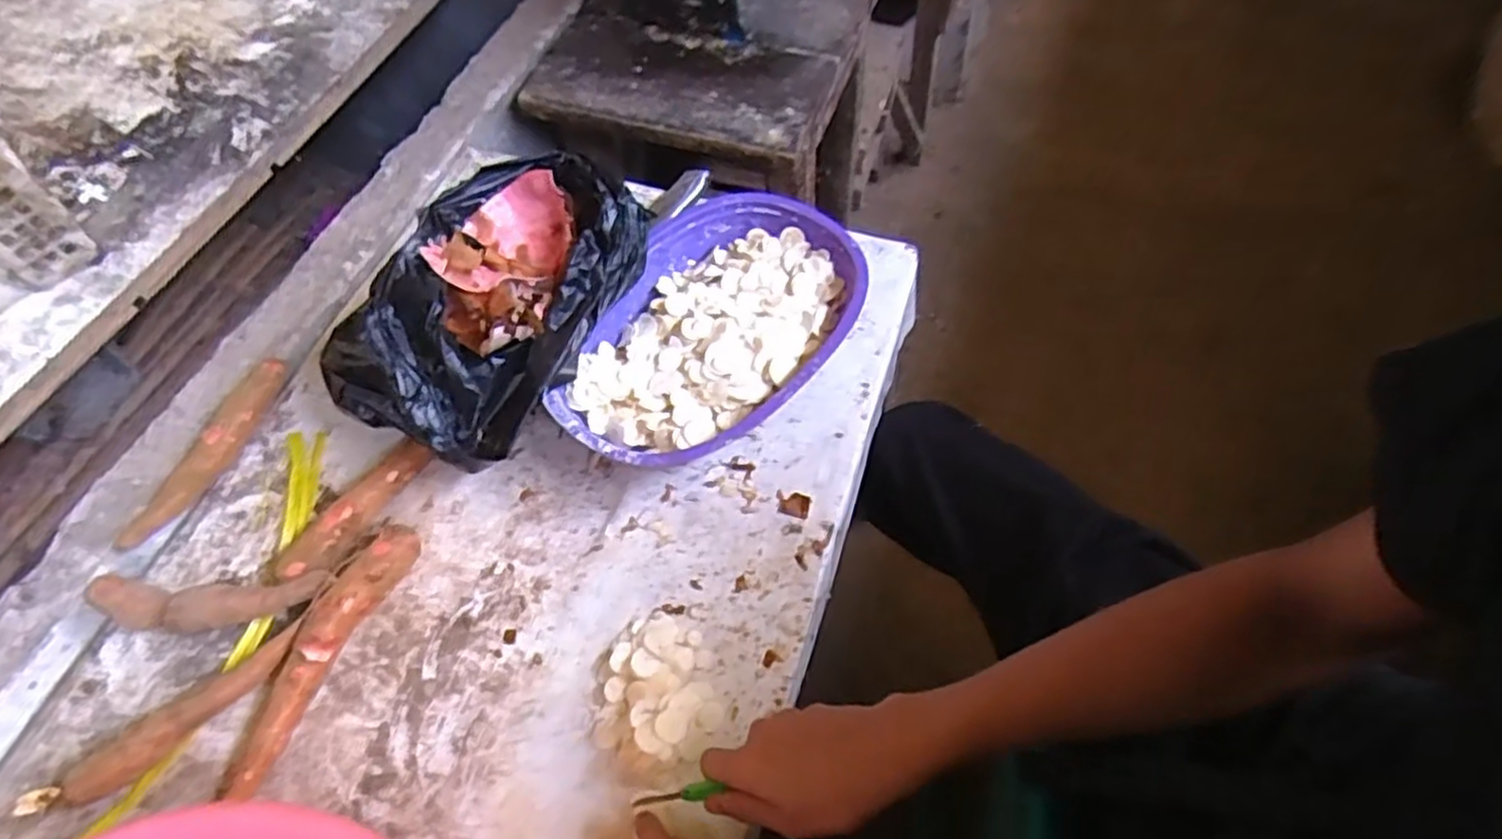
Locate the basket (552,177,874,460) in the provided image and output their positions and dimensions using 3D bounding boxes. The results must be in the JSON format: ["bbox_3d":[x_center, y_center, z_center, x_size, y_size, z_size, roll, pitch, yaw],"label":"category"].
[{"bbox_3d":[-0.034,-0.072,0.677,0.212,0.074,0.299,27,63,16],"label":"basket"}]

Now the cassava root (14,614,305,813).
[{"bbox_3d":[-0.421,0.225,0.560,0.200,0.037,0.029,-33,64,-18],"label":"cassava root"}]

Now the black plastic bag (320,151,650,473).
[{"bbox_3d":[-0.221,-0.092,0.670,0.190,0.131,0.280,35,66,20],"label":"black plastic bag"}]

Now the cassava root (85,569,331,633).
[{"bbox_3d":[-0.424,0.146,0.603,0.184,0.042,0.039,-2,59,0],"label":"cassava root"}]

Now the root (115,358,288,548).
[{"bbox_3d":[-0.484,0.028,0.677,0.035,0.035,0.195,22,62,14],"label":"root"}]

